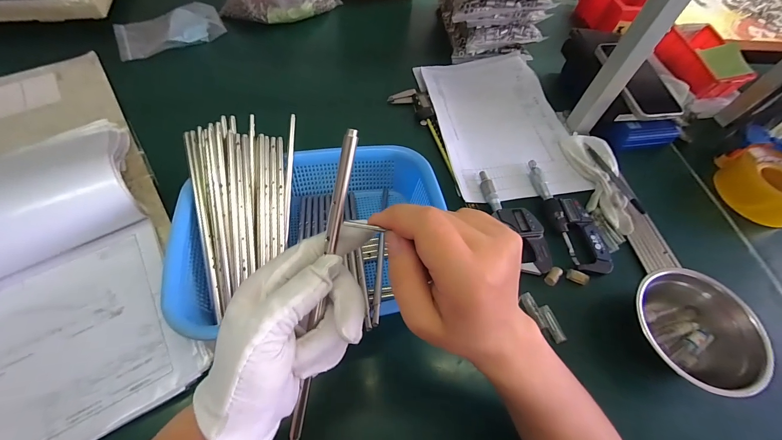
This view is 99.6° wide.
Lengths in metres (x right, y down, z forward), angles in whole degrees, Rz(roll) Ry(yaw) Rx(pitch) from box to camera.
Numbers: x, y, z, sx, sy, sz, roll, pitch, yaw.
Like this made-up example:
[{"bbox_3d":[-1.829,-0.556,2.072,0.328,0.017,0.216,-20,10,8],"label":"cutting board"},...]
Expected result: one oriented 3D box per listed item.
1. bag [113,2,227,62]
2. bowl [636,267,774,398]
[{"bbox_3d":[-0.418,-0.361,0.627,0.184,0.026,0.107,-23,63,-18],"label":"bag"},{"bbox_3d":[0.336,0.126,0.374,0.127,0.057,0.127,2,58,-4],"label":"bowl"}]

